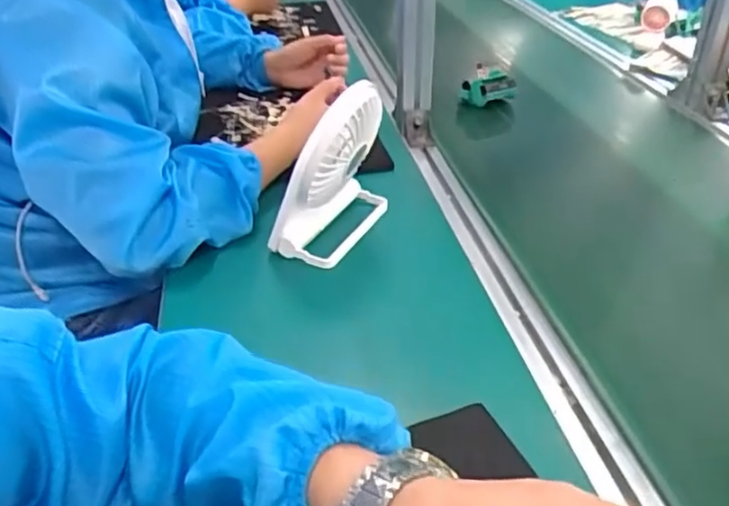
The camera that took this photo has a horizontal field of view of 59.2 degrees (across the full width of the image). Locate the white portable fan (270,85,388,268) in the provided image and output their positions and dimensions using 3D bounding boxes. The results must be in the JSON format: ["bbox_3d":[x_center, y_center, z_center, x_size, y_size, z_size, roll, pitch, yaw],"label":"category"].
[{"bbox_3d":[-0.028,-0.088,0.641,0.074,0.162,0.143,17,38,24],"label":"white portable fan"}]

